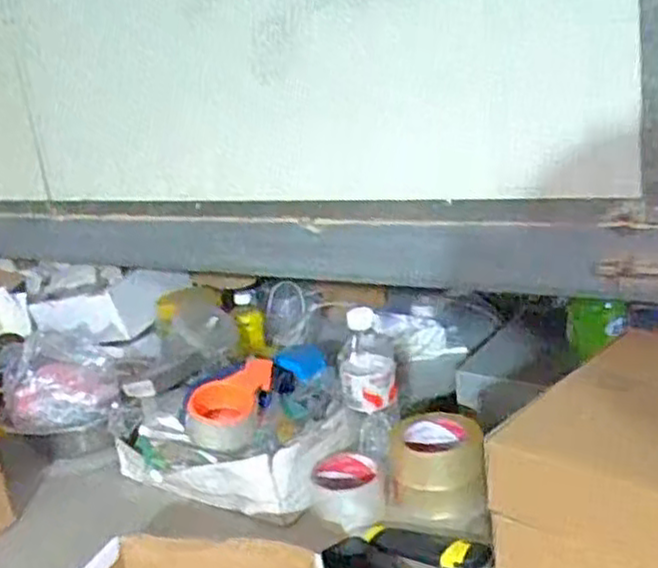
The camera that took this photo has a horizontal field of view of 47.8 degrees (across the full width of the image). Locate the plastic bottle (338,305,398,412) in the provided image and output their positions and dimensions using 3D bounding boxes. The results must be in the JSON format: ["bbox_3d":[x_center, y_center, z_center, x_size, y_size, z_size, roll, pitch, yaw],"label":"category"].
[{"bbox_3d":[0.046,0.091,0.923,0.068,0.121,0.069,-6,18,6],"label":"plastic bottle"}]

